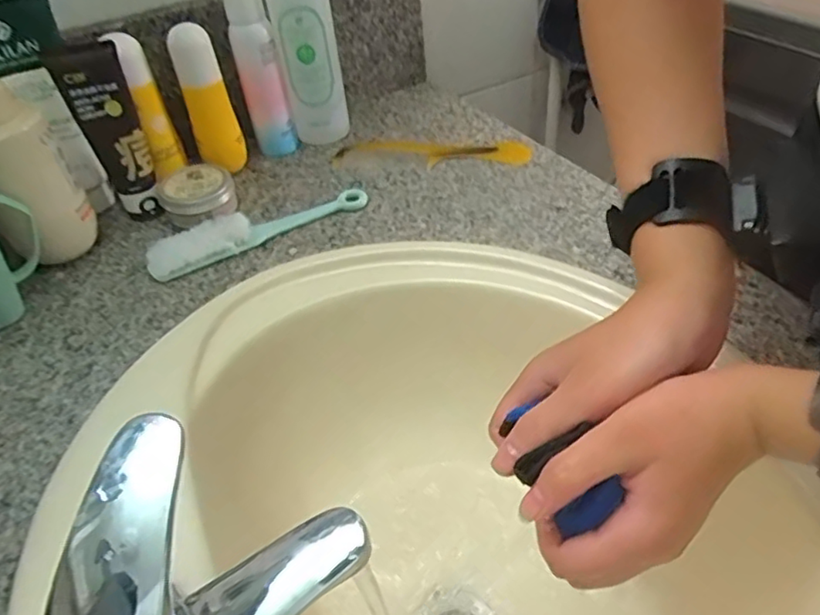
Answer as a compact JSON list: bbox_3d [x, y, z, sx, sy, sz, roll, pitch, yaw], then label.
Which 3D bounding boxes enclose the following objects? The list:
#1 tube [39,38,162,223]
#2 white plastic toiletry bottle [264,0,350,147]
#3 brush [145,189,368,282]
[{"bbox_3d":[-0.267,-0.156,0.553,0.055,0.152,0.032,-23,45,-17],"label":"tube"},{"bbox_3d":[-0.108,-0.275,0.639,0.064,0.206,0.050,-9,43,-3],"label":"white plastic toiletry bottle"},{"bbox_3d":[-0.139,-0.078,0.567,0.206,0.021,0.042,-25,46,-19],"label":"brush"}]

